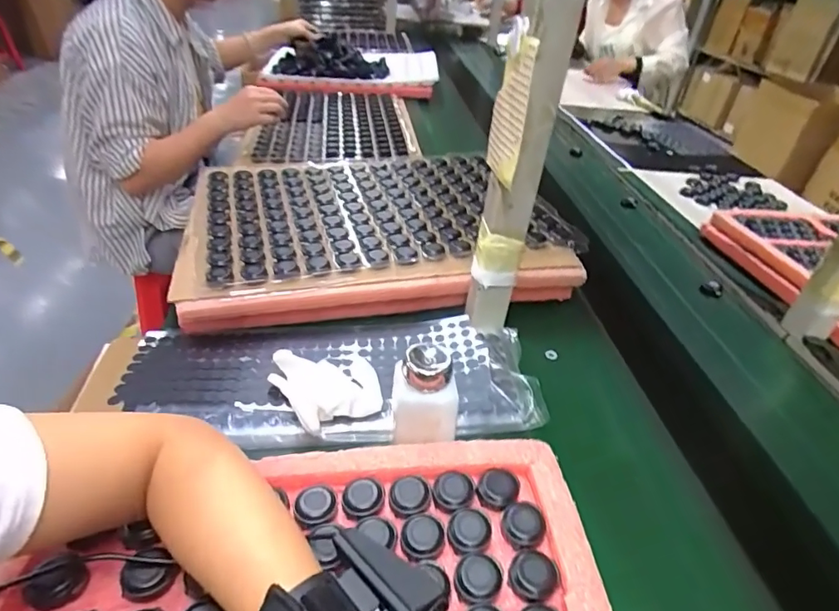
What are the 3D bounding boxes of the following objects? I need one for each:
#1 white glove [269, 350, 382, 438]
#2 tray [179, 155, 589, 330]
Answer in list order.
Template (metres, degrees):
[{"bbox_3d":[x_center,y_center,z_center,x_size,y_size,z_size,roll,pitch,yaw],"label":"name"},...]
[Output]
[{"bbox_3d":[-0.091,0.072,0.501,0.097,0.053,0.091,-9,37,-20],"label":"white glove"},{"bbox_3d":[-0.071,-0.119,0.752,0.506,0.068,0.384,-4,36,-14],"label":"tray"}]

